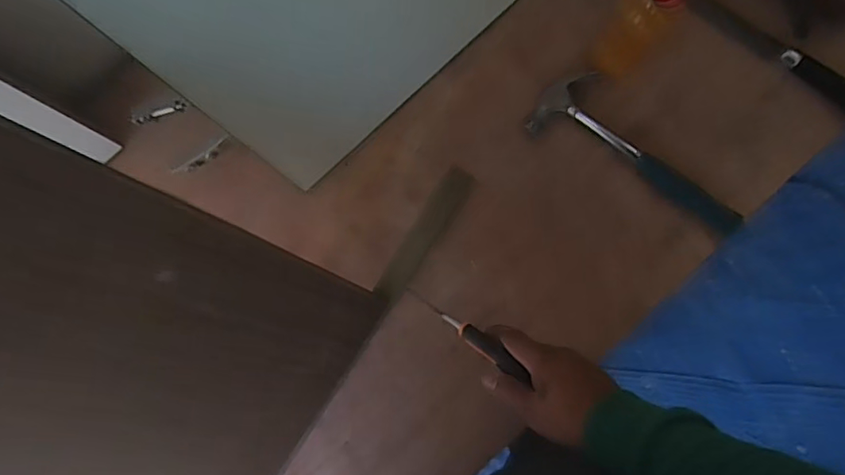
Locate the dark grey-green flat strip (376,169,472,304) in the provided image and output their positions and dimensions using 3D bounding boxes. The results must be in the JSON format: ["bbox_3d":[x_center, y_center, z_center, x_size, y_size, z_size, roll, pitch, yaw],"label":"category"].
[{"bbox_3d":[0.002,-0.002,0.612,0.035,0.009,0.168,31,89,4],"label":"dark grey-green flat strip"}]

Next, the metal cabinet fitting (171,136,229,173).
[{"bbox_3d":[-0.212,-0.077,0.529,0.060,0.012,0.010,-34,86,1],"label":"metal cabinet fitting"}]

